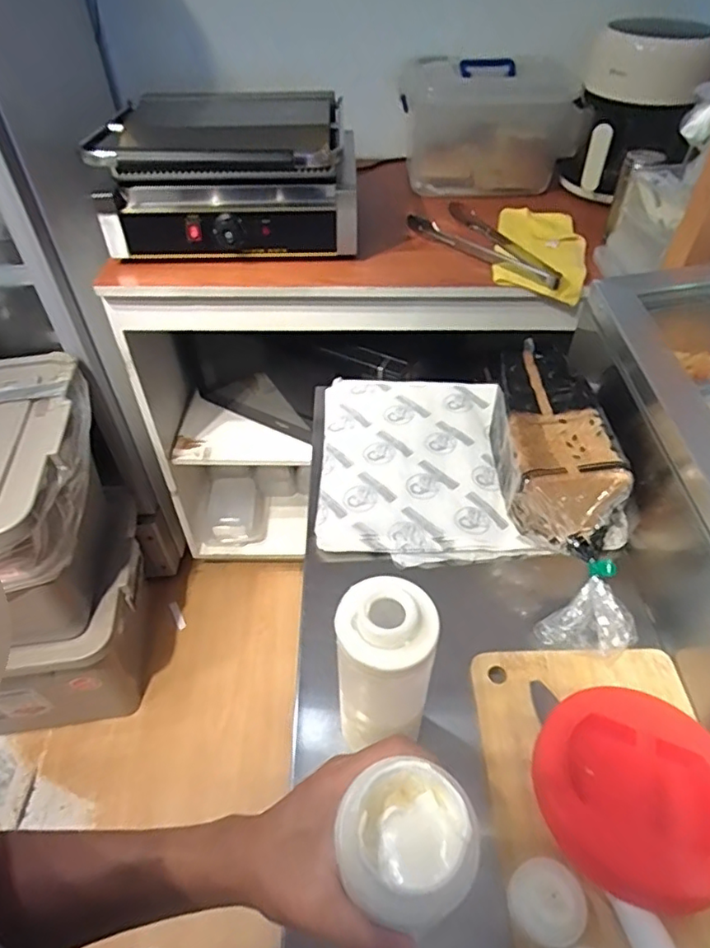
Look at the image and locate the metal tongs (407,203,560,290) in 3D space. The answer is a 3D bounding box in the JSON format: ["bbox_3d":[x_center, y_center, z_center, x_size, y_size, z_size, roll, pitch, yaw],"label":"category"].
[{"bbox_3d":[0.246,-0.414,1.042,0.123,0.033,0.315,-33,54,-26],"label":"metal tongs"}]

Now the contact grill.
[{"bbox_3d":[-0.218,-0.523,1.022,0.426,0.191,0.317,1,47,2],"label":"contact grill"}]

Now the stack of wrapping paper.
[{"bbox_3d":[0.082,-0.020,0.777,0.257,0.031,0.319,-1,44,1],"label":"stack of wrapping paper"}]

